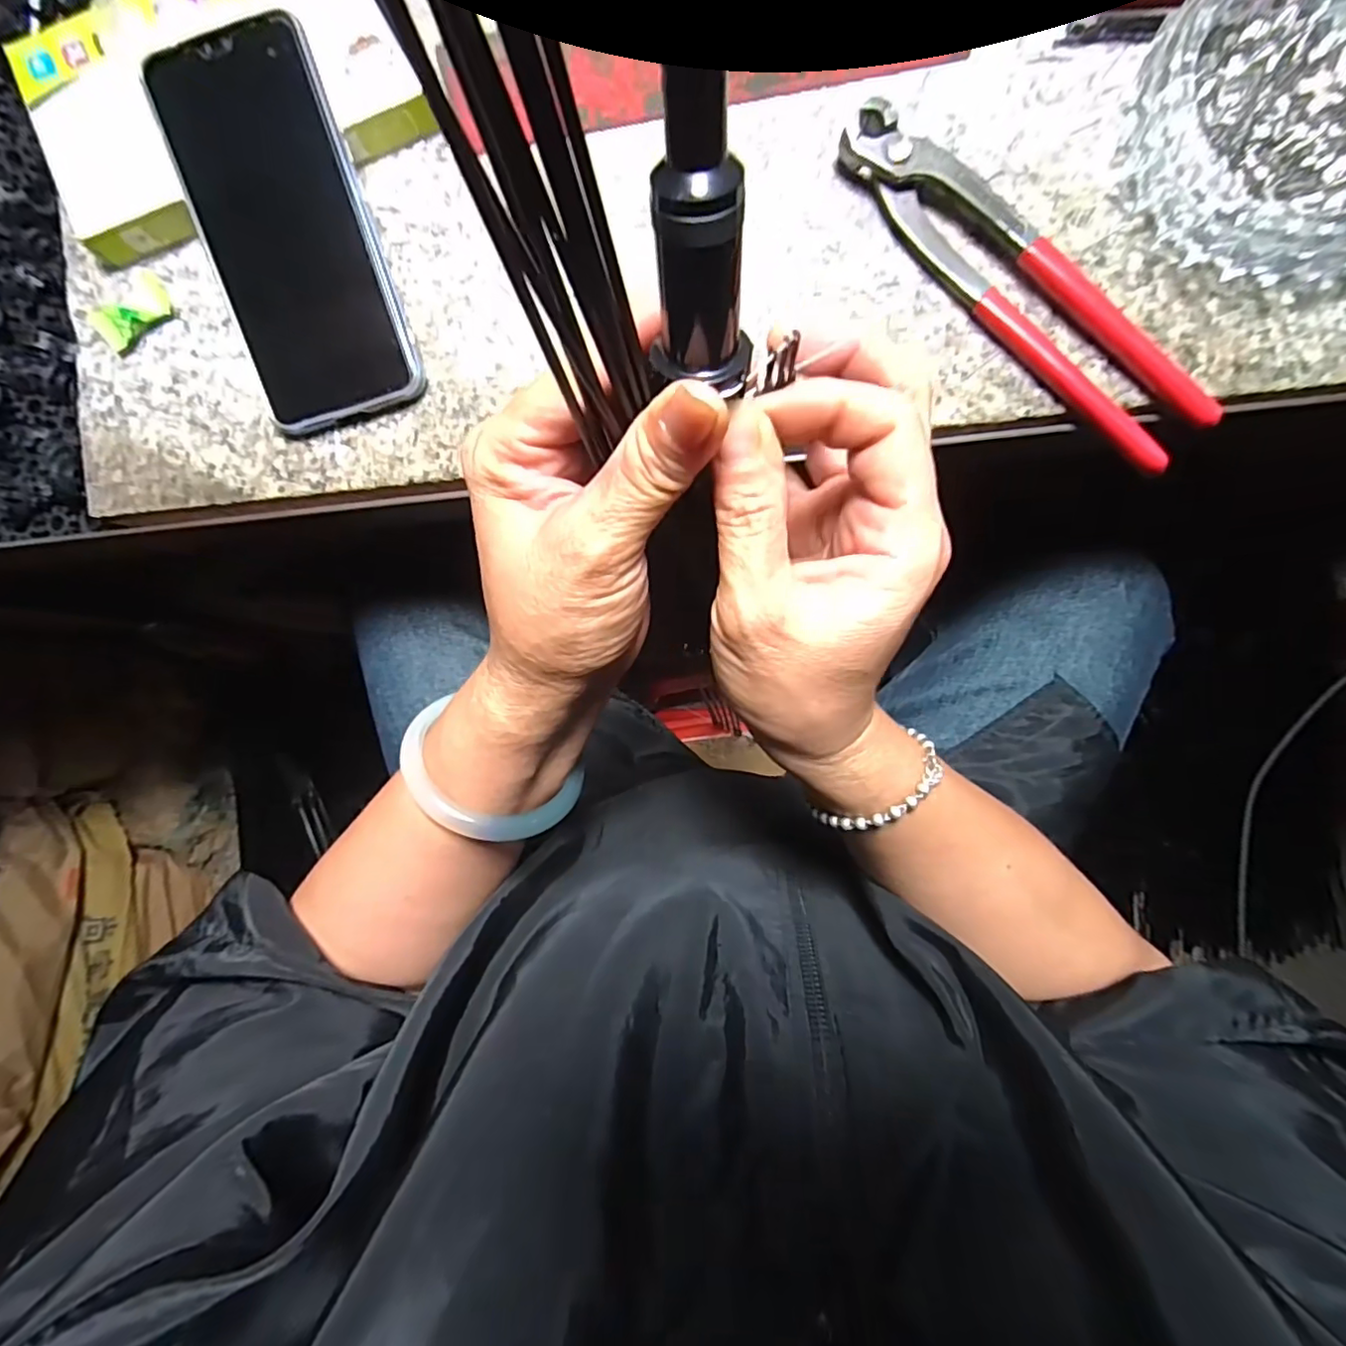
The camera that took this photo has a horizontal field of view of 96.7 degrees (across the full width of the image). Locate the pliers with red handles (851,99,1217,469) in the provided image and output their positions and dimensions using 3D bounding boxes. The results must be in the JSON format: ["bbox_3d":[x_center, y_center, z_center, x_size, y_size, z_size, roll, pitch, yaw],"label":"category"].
[{"bbox_3d":[0.155,-0.173,0.260,0.049,0.015,0.194,-43,89,3],"label":"pliers with red handles"}]

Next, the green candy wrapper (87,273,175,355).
[{"bbox_3d":[-0.259,-0.173,0.284,0.039,0.008,0.023,-37,89,3],"label":"green candy wrapper"}]

